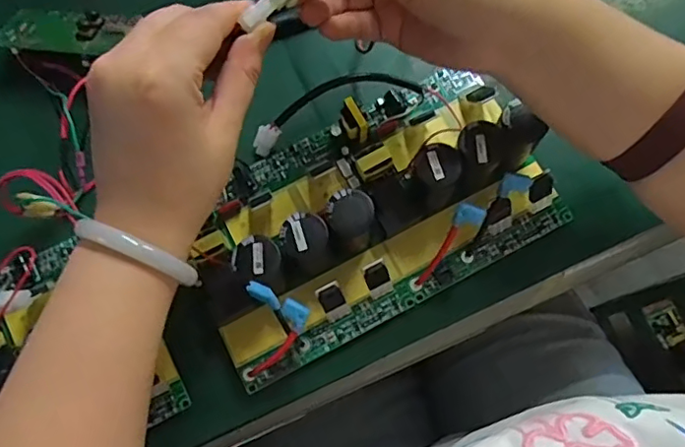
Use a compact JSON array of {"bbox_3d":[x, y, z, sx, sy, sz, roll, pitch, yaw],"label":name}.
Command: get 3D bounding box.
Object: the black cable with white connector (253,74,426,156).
[{"bbox_3d":[-0.007,-0.085,0.389,0.122,0.024,0.038,-19,74,-3],"label":"black cable with white connector"}]

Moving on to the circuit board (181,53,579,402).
[{"bbox_3d":[0.015,-0.011,0.356,0.236,0.054,0.137,-28,75,-6],"label":"circuit board"}]

